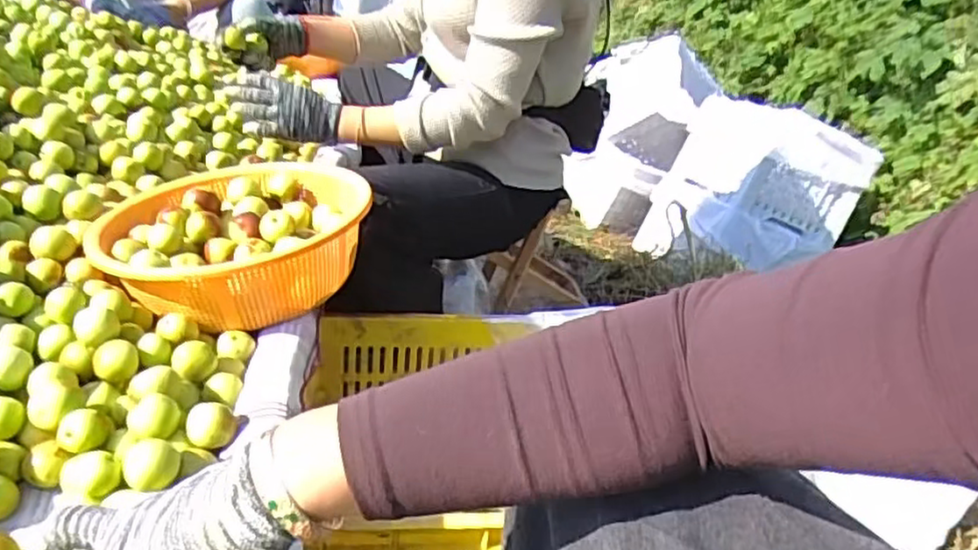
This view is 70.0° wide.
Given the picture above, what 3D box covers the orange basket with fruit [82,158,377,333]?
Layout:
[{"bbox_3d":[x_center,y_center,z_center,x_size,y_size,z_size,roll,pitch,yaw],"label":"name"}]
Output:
[{"bbox_3d":[-0.262,-0.047,0.726,0.252,0.088,0.266,-3,28,-20],"label":"orange basket with fruit"}]

